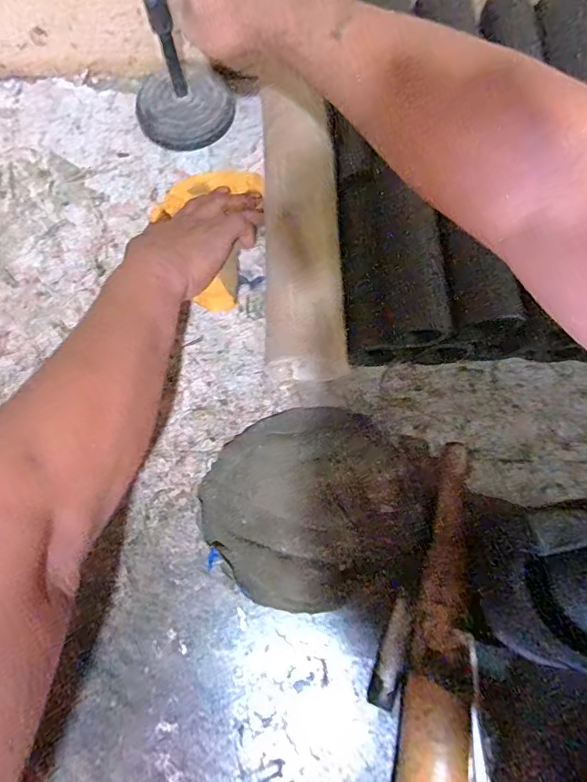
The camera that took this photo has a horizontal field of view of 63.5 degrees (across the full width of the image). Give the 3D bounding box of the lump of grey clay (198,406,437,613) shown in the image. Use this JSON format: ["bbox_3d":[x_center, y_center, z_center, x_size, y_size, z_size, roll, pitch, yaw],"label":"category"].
[{"bbox_3d":[0.024,0.090,0.399,0.190,0.026,0.158,-19,72,-7],"label":"lump of grey clay"}]

